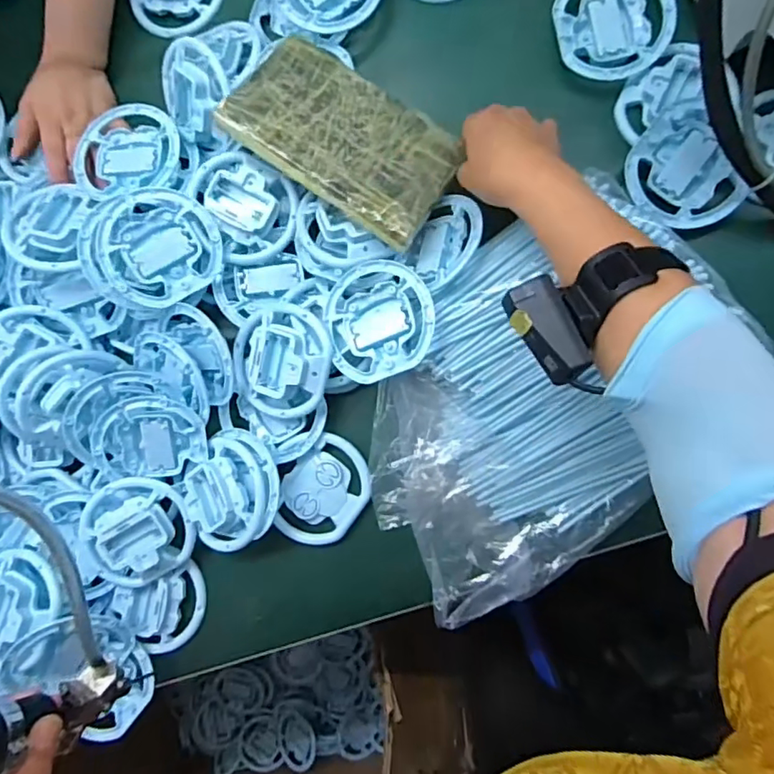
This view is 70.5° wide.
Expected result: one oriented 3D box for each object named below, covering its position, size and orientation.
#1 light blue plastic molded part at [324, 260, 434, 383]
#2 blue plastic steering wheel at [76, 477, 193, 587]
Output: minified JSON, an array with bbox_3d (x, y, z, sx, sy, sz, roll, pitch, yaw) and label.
[{"bbox_3d":[-0.005,-0.059,0.478,0.101,0.015,0.101,1,93,27],"label":"light blue plastic molded part"},{"bbox_3d":[-0.237,0.135,0.515,0.105,0.026,0.105,0,91,-3],"label":"blue plastic steering wheel"}]

